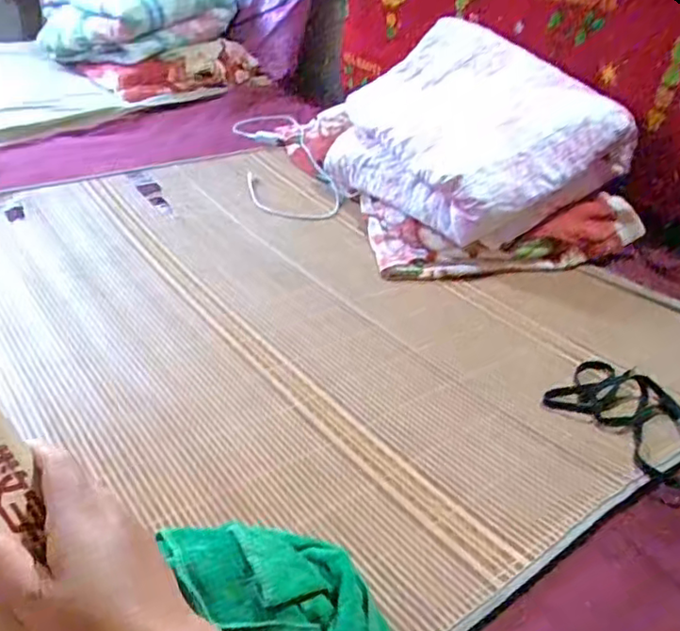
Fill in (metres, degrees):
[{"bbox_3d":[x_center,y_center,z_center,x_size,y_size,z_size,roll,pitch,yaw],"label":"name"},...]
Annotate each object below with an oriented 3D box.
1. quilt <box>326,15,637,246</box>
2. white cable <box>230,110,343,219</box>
[{"bbox_3d":[0.197,-0.322,1.093,0.350,0.144,0.466,-45,53,-11],"label":"quilt"},{"bbox_3d":[-0.122,-0.315,1.284,0.155,0.040,0.472,-5,35,-17],"label":"white cable"}]

